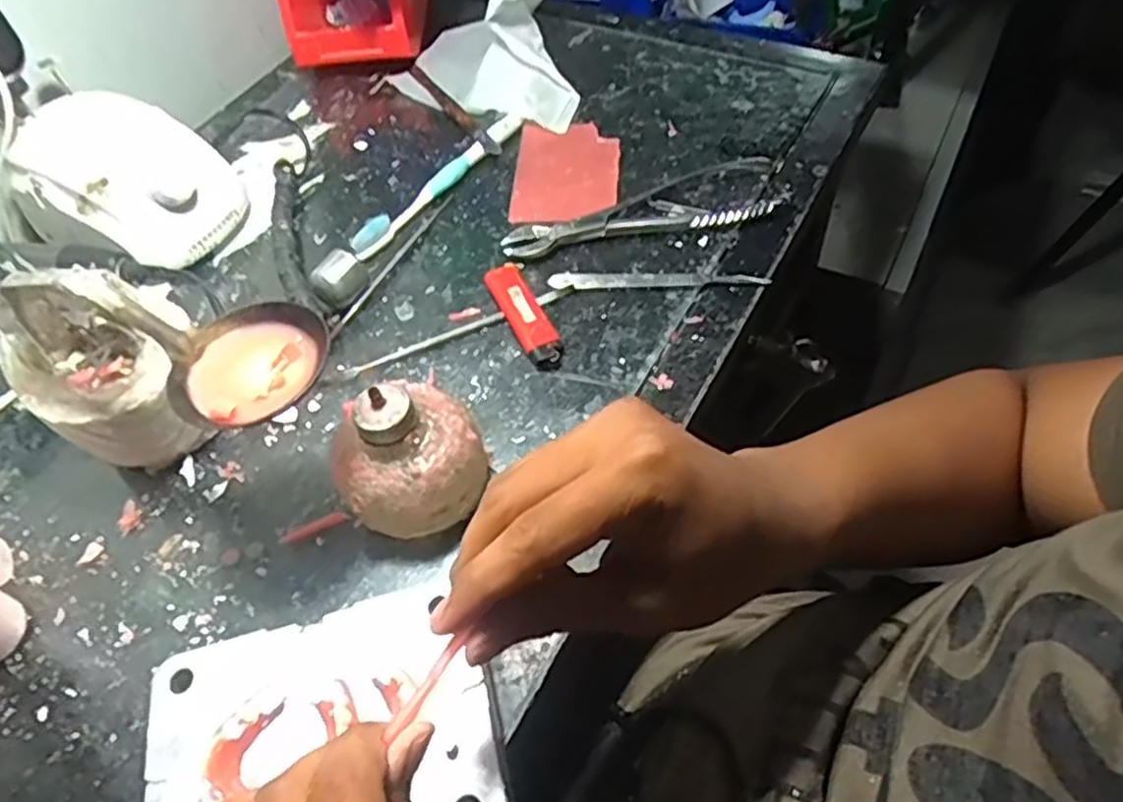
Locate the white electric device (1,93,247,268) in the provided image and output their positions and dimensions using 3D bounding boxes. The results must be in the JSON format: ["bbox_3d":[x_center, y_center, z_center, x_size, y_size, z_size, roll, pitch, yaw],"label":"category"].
[{"bbox_3d":[-0.305,-0.152,0.528,0.140,0.076,0.106,23,61,19],"label":"white electric device"}]

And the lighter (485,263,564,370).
[{"bbox_3d":[-0.024,-0.057,0.469,0.025,0.017,0.088,-25,57,-12],"label":"lighter"}]

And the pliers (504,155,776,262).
[{"bbox_3d":[0.054,-0.134,0.521,0.193,0.011,0.059,-12,56,-3],"label":"pliers"}]

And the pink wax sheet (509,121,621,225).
[{"bbox_3d":[0.004,-0.168,0.553,0.076,0.008,0.114,1,55,6],"label":"pink wax sheet"}]

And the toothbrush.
[{"bbox_3d":[-0.089,-0.163,0.548,0.022,0.018,0.172,32,64,24],"label":"toothbrush"}]

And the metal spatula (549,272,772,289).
[{"bbox_3d":[0.062,-0.080,0.485,0.138,0.006,0.015,0,56,5],"label":"metal spatula"}]

